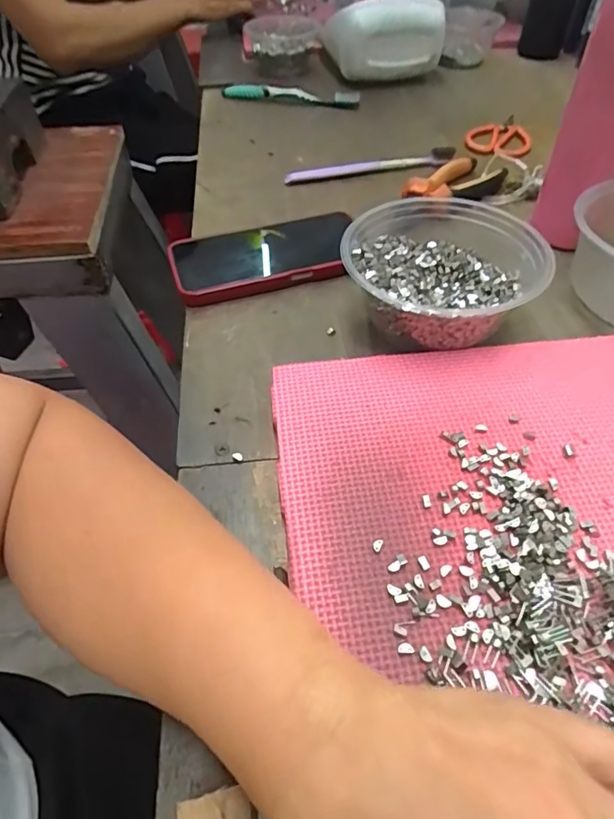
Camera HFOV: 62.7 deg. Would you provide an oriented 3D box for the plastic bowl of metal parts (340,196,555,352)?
[{"bbox_3d":[0.093,-0.104,0.361,0.130,0.052,0.132,-1,50,2],"label":"plastic bowl of metal parts"}]

